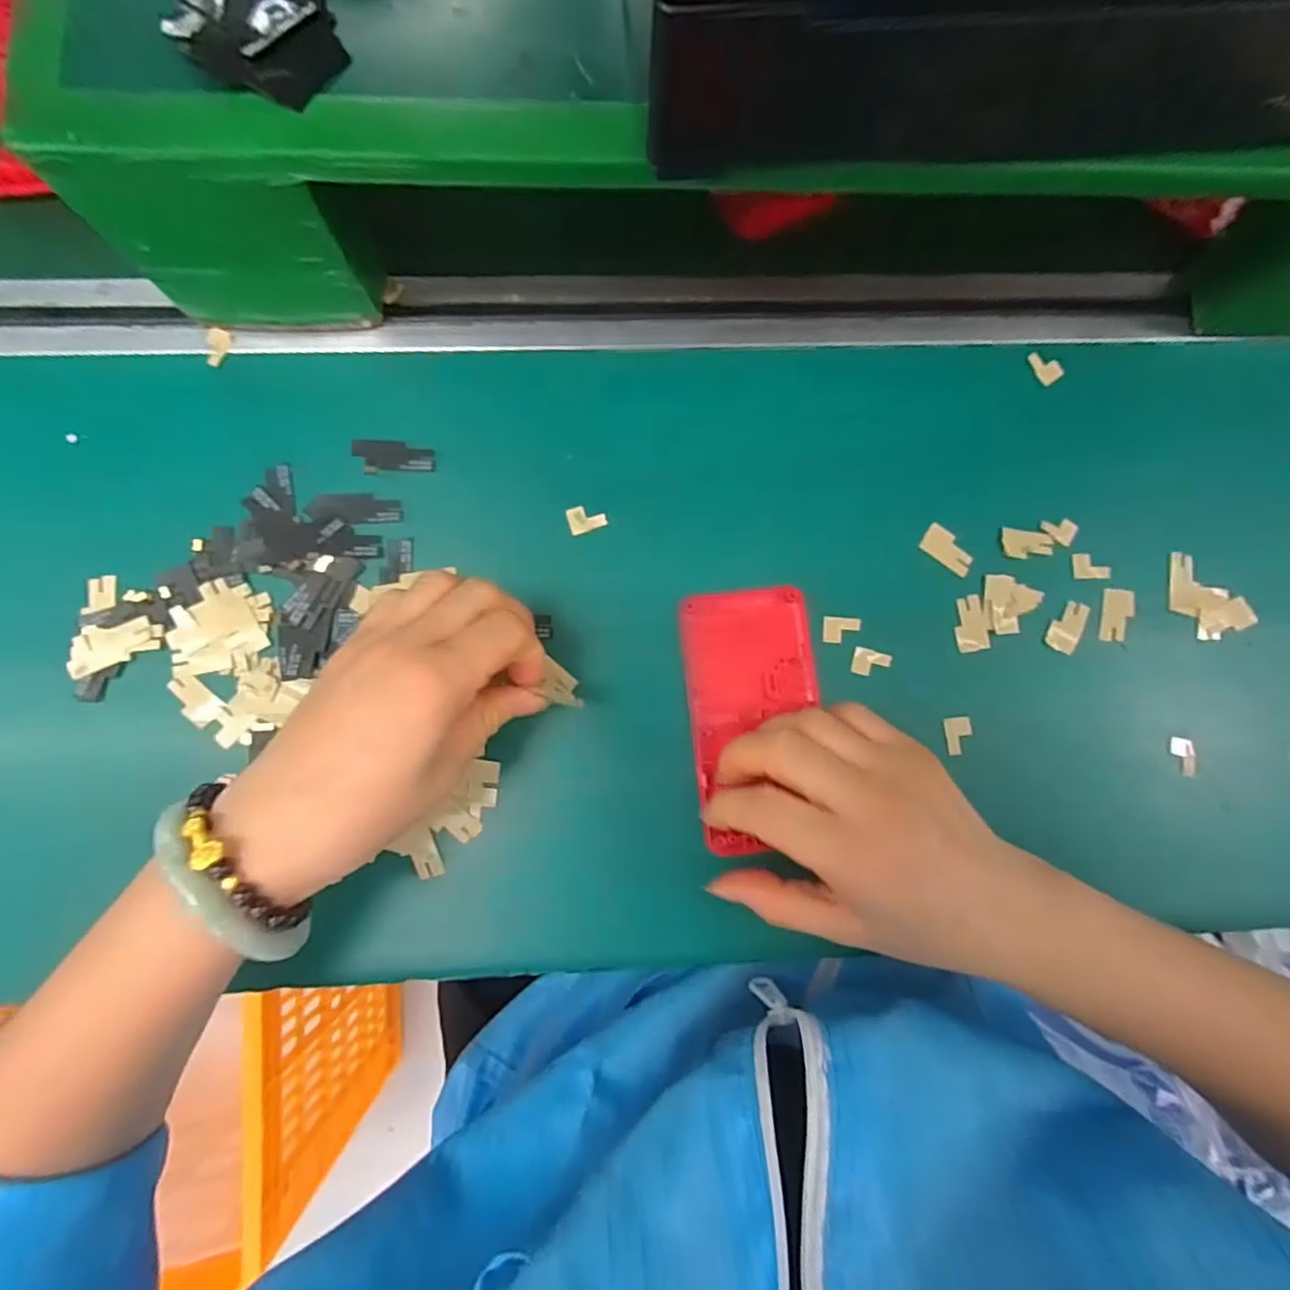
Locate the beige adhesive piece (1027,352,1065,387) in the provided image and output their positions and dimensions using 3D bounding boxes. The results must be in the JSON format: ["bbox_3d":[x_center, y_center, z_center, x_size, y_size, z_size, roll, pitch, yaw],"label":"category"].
[{"bbox_3d":[0.213,-0.148,0.347,0.012,0.004,0.020,-41,88,-6],"label":"beige adhesive piece"}]

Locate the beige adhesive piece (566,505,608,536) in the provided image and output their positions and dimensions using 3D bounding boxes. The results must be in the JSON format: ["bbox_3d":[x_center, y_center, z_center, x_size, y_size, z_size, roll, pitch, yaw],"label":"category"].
[{"bbox_3d":[-0.029,-0.063,0.324,0.018,0.005,0.012,-15,84,-4],"label":"beige adhesive piece"}]

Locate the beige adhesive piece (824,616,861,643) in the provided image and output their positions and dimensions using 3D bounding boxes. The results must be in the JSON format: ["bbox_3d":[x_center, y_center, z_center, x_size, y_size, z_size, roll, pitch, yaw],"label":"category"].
[{"bbox_3d":[0.098,-0.007,0.325,0.018,0.004,0.013,3,83,-2],"label":"beige adhesive piece"}]

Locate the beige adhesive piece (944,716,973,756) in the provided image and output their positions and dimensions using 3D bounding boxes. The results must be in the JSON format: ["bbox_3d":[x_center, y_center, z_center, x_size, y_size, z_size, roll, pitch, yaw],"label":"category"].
[{"bbox_3d":[0.155,0.045,0.322,0.013,0.004,0.019,-2,83,-3],"label":"beige adhesive piece"}]

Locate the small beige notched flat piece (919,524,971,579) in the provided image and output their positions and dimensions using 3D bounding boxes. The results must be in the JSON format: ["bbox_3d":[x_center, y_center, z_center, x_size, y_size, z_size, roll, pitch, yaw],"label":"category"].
[{"bbox_3d":[0.155,-0.048,0.334,0.029,0.004,0.015,42,83,3],"label":"small beige notched flat piece"}]

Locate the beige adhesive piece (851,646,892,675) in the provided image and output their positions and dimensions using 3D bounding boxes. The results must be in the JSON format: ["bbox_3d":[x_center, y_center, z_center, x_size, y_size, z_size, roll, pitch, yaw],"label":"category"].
[{"bbox_3d":[0.113,0.009,0.325,0.018,0.004,0.014,17,83,0],"label":"beige adhesive piece"}]

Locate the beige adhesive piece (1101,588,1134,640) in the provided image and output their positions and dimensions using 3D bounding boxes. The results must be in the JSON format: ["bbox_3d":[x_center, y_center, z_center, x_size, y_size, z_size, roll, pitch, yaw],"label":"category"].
[{"bbox_3d":[0.243,-0.015,0.333,0.016,0.004,0.028,11,83,-1],"label":"beige adhesive piece"}]

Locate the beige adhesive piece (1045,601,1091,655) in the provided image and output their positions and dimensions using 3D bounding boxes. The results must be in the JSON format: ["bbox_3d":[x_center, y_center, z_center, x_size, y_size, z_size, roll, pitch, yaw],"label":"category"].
[{"bbox_3d":[0.214,-0.010,0.328,0.017,0.004,0.027,28,83,1],"label":"beige adhesive piece"}]

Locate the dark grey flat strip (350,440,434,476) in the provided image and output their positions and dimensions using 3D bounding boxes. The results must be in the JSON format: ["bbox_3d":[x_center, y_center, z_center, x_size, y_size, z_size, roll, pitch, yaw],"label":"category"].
[{"bbox_3d":[-0.125,-0.093,0.323,0.041,0.004,0.018,4,83,-2],"label":"dark grey flat strip"}]

